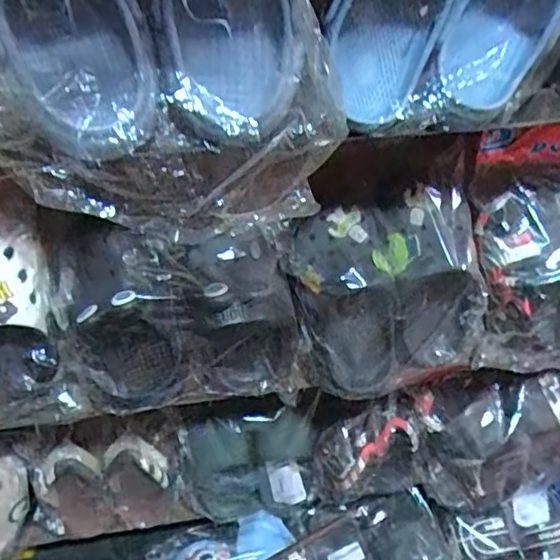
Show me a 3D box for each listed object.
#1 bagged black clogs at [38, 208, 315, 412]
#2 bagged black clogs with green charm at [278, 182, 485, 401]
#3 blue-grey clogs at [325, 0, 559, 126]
[{"bbox_3d":[-0.082,0.033,0.488,0.201,0.157,0.071,-2,40,-2],"label":"bagged black clogs"},{"bbox_3d":[0.094,0.010,0.517,0.160,0.145,0.093,-13,41,-15],"label":"bagged black clogs with green charm"},{"bbox_3d":[0.104,-0.160,0.364,0.140,0.104,0.048,-11,41,-13],"label":"blue-grey clogs"}]

